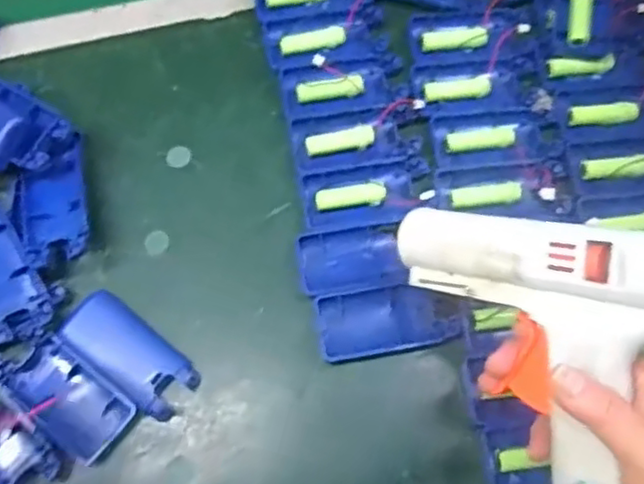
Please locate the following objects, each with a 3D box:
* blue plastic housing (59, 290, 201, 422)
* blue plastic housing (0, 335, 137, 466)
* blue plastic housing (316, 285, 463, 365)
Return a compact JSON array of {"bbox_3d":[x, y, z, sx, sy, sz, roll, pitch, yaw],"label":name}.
[{"bbox_3d":[-0.127,0.074,0.439,0.092,0.016,0.042,38,74,11],"label":"blue plastic housing"},{"bbox_3d":[-0.168,0.099,0.431,0.089,0.014,0.049,37,74,11],"label":"blue plastic housing"},{"bbox_3d":[0.046,0.053,0.452,0.096,0.016,0.044,-10,71,-5],"label":"blue plastic housing"}]

